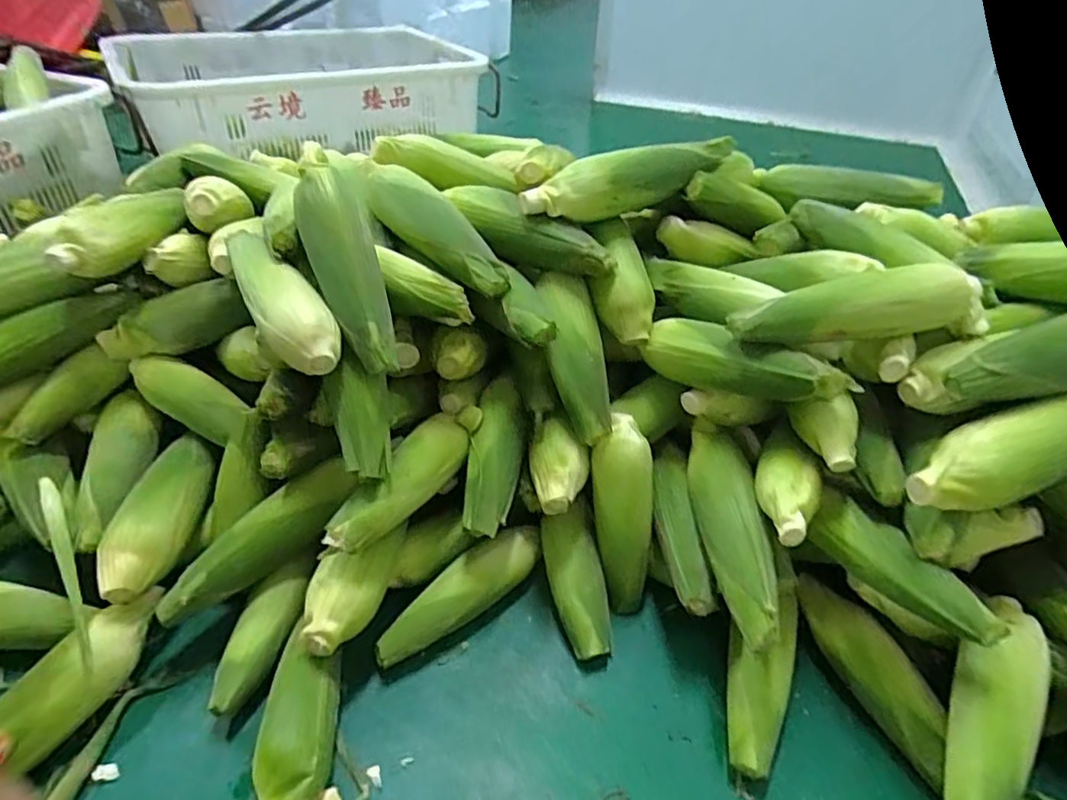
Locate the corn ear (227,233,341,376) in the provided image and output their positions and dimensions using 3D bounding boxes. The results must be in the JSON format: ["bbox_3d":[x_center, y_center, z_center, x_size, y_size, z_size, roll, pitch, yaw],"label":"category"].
[{"bbox_3d":[-0.255,-0.106,0.605,0.064,0.055,0.214,-20,44,-26],"label":"corn ear"}]

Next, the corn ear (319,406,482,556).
[{"bbox_3d":[-0.129,0.078,0.624,0.051,0.047,0.206,19,42,20],"label":"corn ear"}]

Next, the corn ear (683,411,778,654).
[{"bbox_3d":[0.202,0.122,0.622,0.057,0.059,0.245,1,39,-2],"label":"corn ear"}]

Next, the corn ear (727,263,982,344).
[{"bbox_3d":[0.303,-0.089,0.570,0.230,0.063,0.047,-8,39,6],"label":"corn ear"}]

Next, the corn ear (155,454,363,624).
[{"bbox_3d":[-0.272,0.143,0.623,0.232,0.059,0.047,-40,52,-14],"label":"corn ear"}]

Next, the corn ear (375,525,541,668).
[{"bbox_3d":[-0.076,0.209,0.660,0.214,0.051,0.049,-27,47,-31],"label":"corn ear"}]

